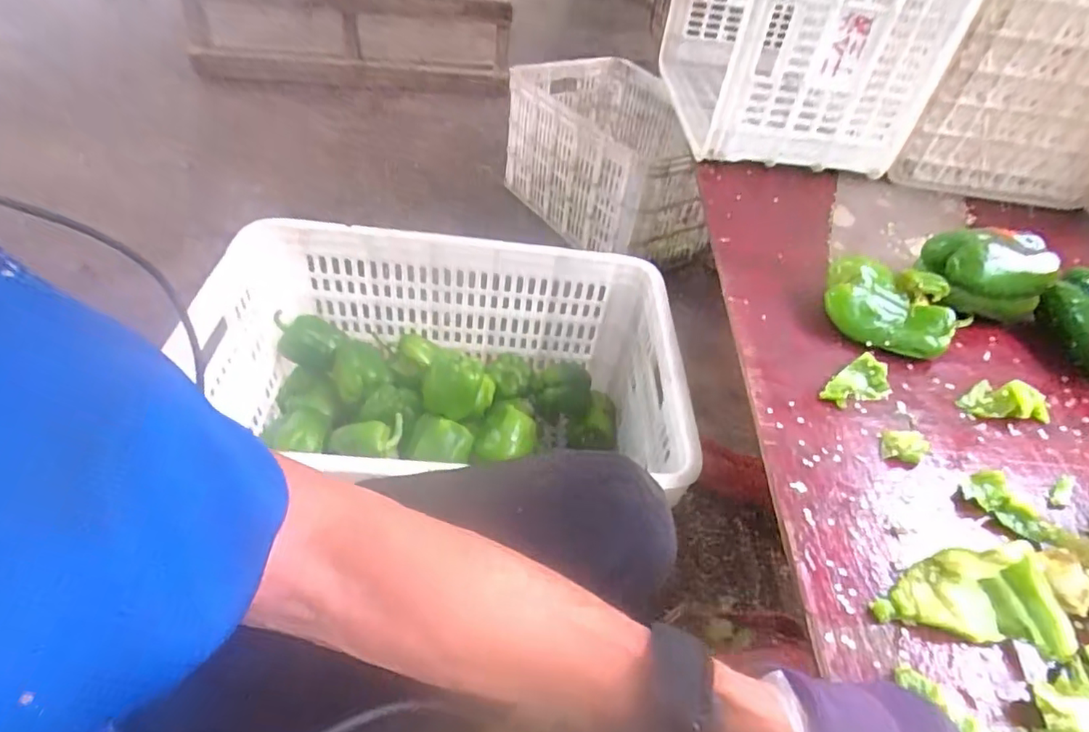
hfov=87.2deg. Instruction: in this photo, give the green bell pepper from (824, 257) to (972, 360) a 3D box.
[{"bbox_3d":[0.362,-0.059,0.592,0.141,0.054,0.098,10,42,3],"label":"green bell pepper"}]

